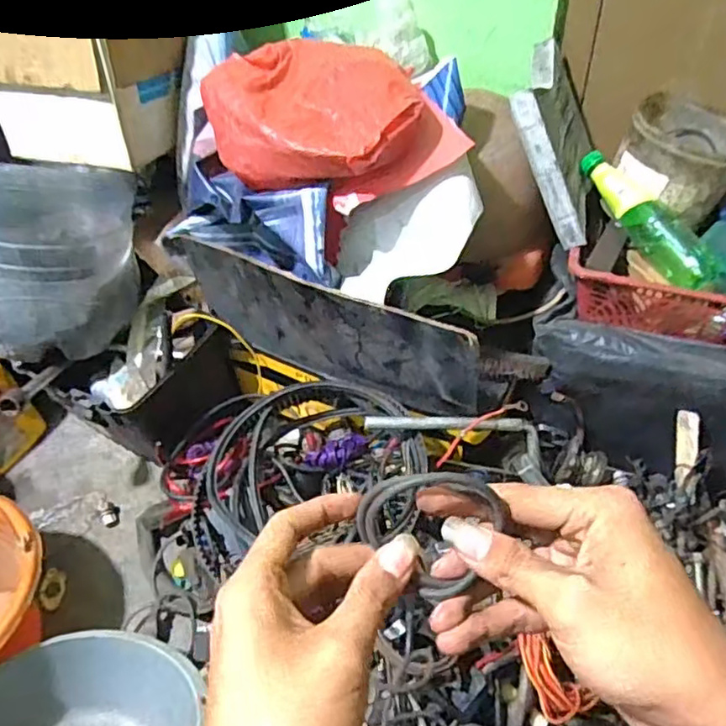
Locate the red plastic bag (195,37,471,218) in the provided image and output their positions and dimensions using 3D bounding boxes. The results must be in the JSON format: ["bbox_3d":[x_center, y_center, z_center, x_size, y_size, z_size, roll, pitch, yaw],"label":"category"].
[{"bbox_3d":[-0.041,-0.271,0.705,0.230,0.106,0.221,-24,49,-16],"label":"red plastic bag"}]

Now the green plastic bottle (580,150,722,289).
[{"bbox_3d":[0.352,-0.179,0.774,0.061,0.047,0.224,-30,73,-21],"label":"green plastic bottle"}]

